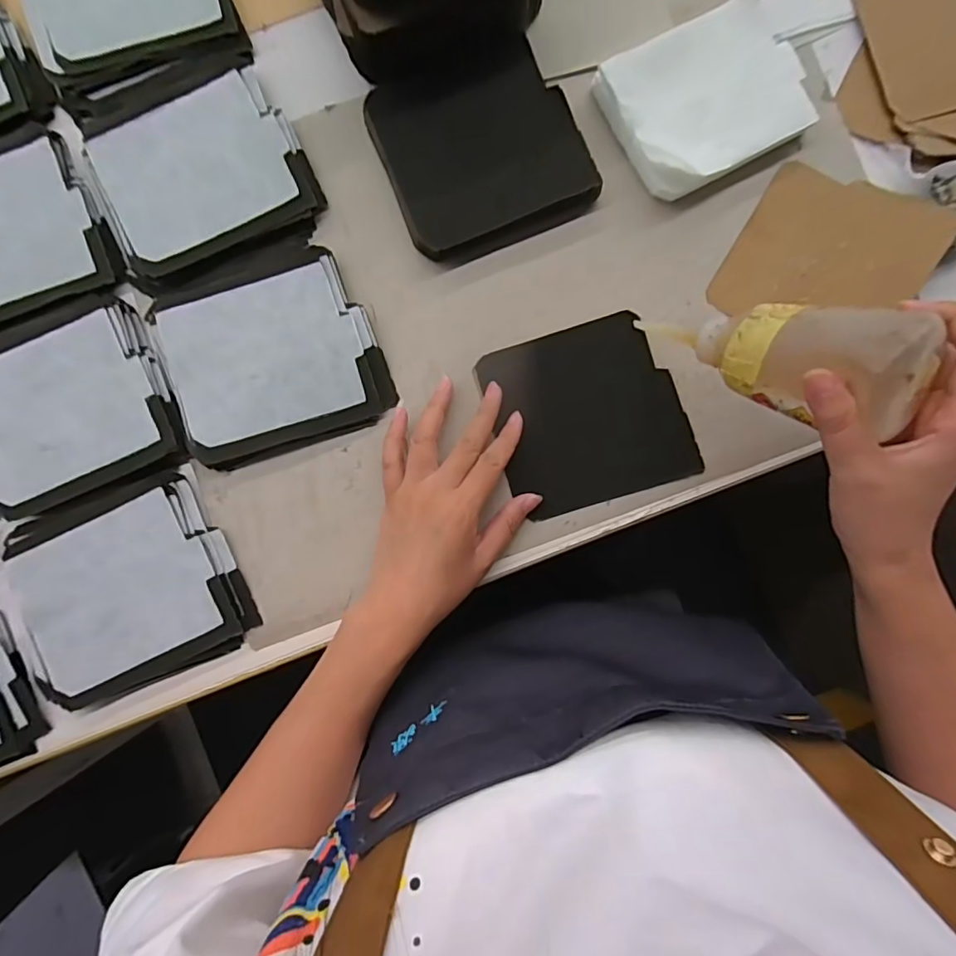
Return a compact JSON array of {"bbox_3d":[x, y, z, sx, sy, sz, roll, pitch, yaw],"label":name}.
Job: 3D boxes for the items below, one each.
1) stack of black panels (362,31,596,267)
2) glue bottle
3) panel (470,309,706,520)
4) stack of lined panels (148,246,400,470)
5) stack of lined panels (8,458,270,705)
[{"bbox_3d":[0.003,-0.239,0.390,0.138,0.025,0.128,-22,88,-1],"label":"stack of black panels"},{"bbox_3d":[0.170,-0.075,0.308,0.044,0.148,0.053,31,87,-43],"label":"glue bottle"},{"bbox_3d":[0.080,-0.047,0.387,0.132,0.006,0.127,-17,87,0],"label":"panel"},{"bbox_3d":[-0.151,-0.088,0.388,0.151,0.013,0.135,-19,88,-1],"label":"stack of lined panels"},{"bbox_3d":[-0.254,0.079,0.374,0.160,0.009,0.137,-21,88,-1],"label":"stack of lined panels"}]

